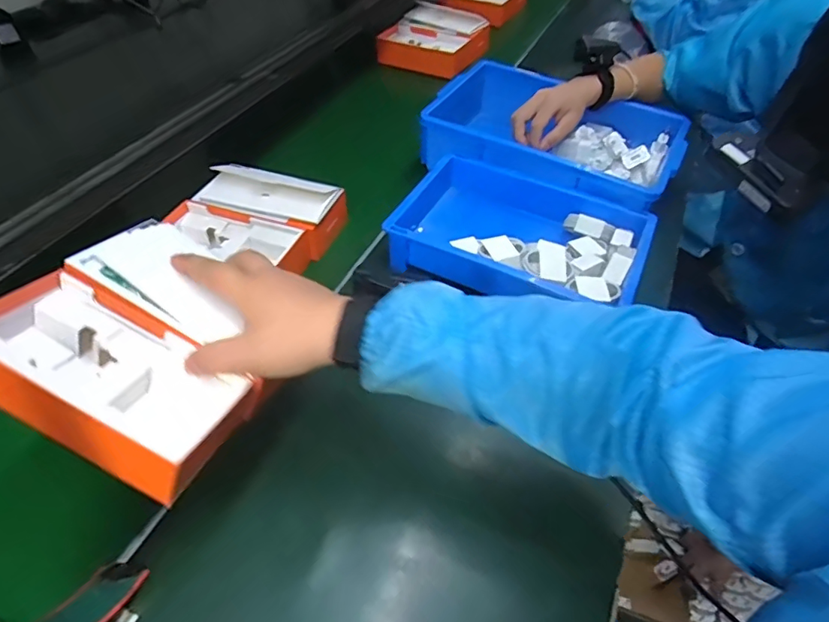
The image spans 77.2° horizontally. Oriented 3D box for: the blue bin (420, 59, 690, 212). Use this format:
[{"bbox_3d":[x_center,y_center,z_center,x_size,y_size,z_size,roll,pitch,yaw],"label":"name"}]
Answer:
[{"bbox_3d":[0.224,-0.270,0.843,0.369,0.105,0.268,22,51,16],"label":"blue bin"}]

